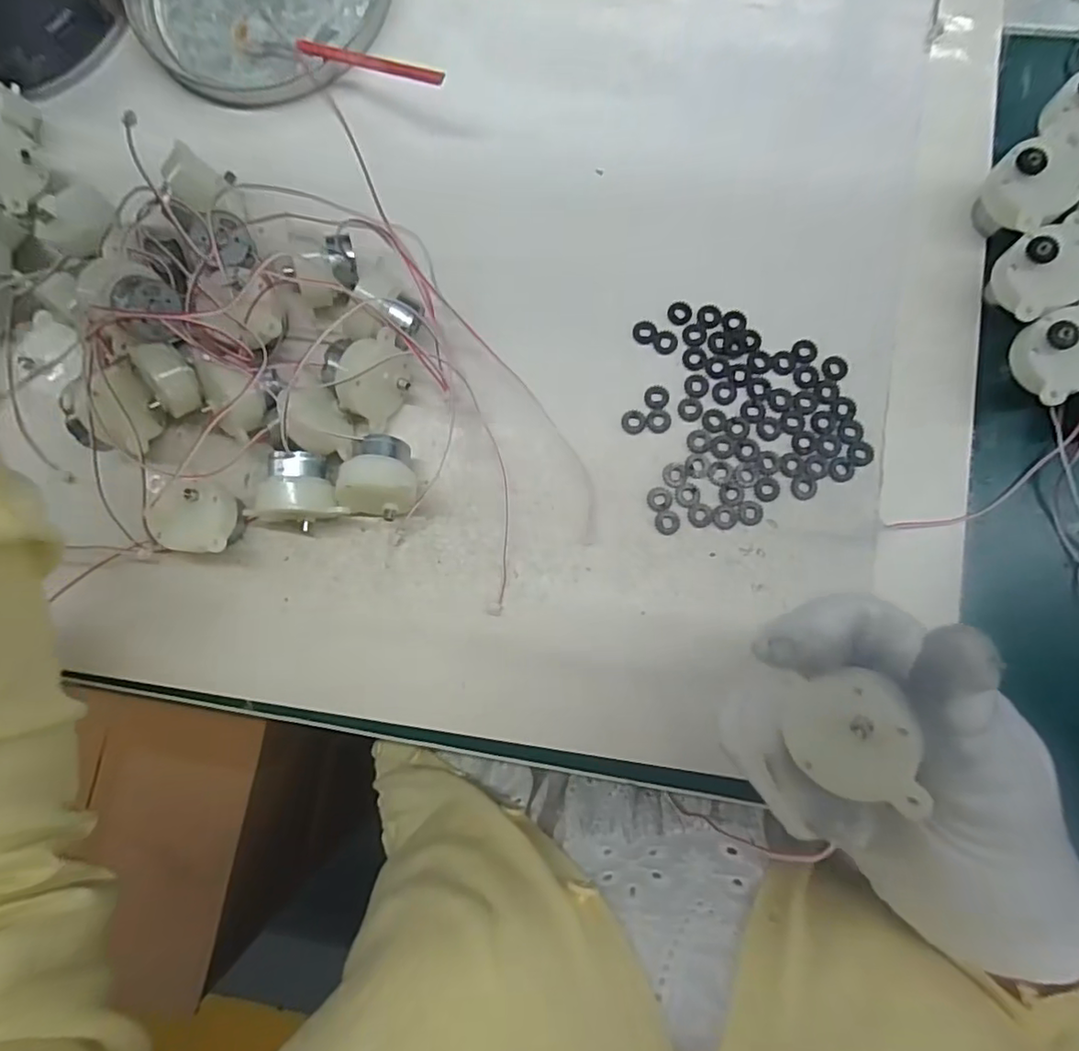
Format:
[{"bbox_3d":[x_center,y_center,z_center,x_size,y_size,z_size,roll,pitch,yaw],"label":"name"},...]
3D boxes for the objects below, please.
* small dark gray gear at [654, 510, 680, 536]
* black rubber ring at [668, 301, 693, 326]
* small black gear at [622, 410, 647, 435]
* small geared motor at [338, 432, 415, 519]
[{"bbox_3d":[0.055,-0.001,0.254,0.010,0.004,0.011,0,85,4],"label":"small dark gray gear"},{"bbox_3d":[0.062,-0.094,0.262,0.011,0.004,0.011,0,85,4],"label":"black rubber ring"},{"bbox_3d":[0.041,-0.045,0.260,0.011,0.004,0.011,0,85,4],"label":"small black gear"},{"bbox_3d":[-0.067,-0.021,0.252,0.031,0.030,0.034,0,85,4],"label":"small geared motor"}]

